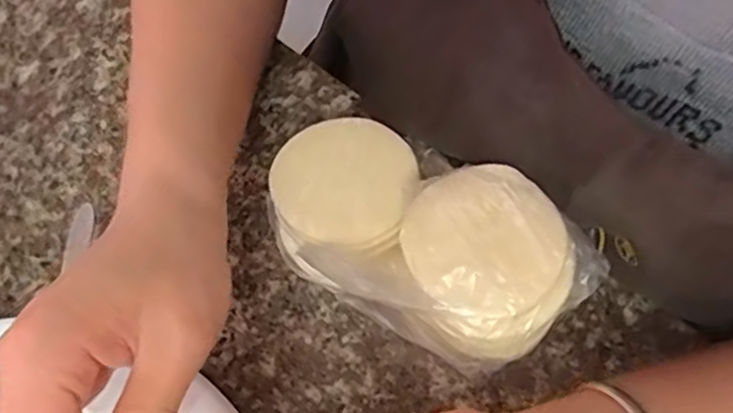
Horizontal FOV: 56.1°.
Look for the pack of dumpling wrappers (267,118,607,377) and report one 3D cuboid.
[{"bbox_3d":[0.020,0.015,0.310,0.141,0.077,0.074,34,73,13],"label":"pack of dumpling wrappers"}]

